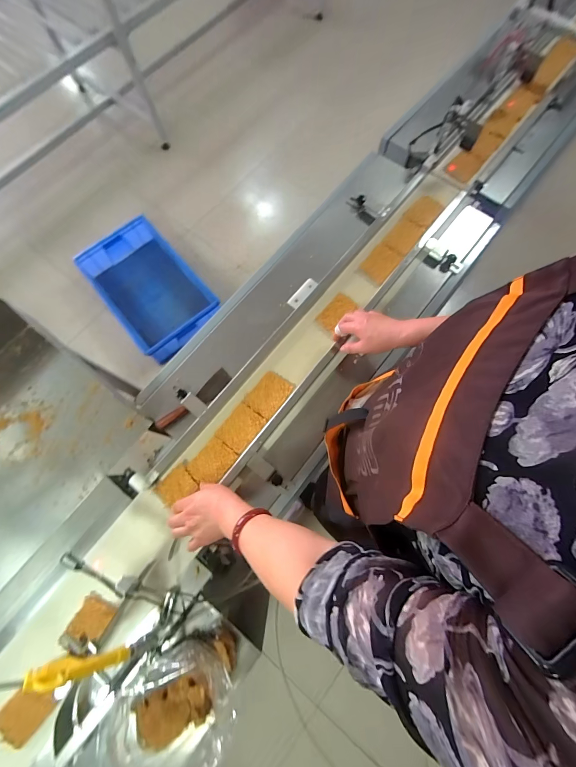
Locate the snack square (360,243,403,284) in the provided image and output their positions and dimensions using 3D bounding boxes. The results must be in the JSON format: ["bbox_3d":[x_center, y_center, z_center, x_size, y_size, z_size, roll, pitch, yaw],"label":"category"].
[{"bbox_3d":[0.220,-0.287,0.759,0.068,0.014,0.087,37,78,10],"label":"snack square"}]

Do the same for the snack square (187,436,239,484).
[{"bbox_3d":[-0.152,0.157,0.640,0.067,0.004,0.086,38,78,10],"label":"snack square"}]

